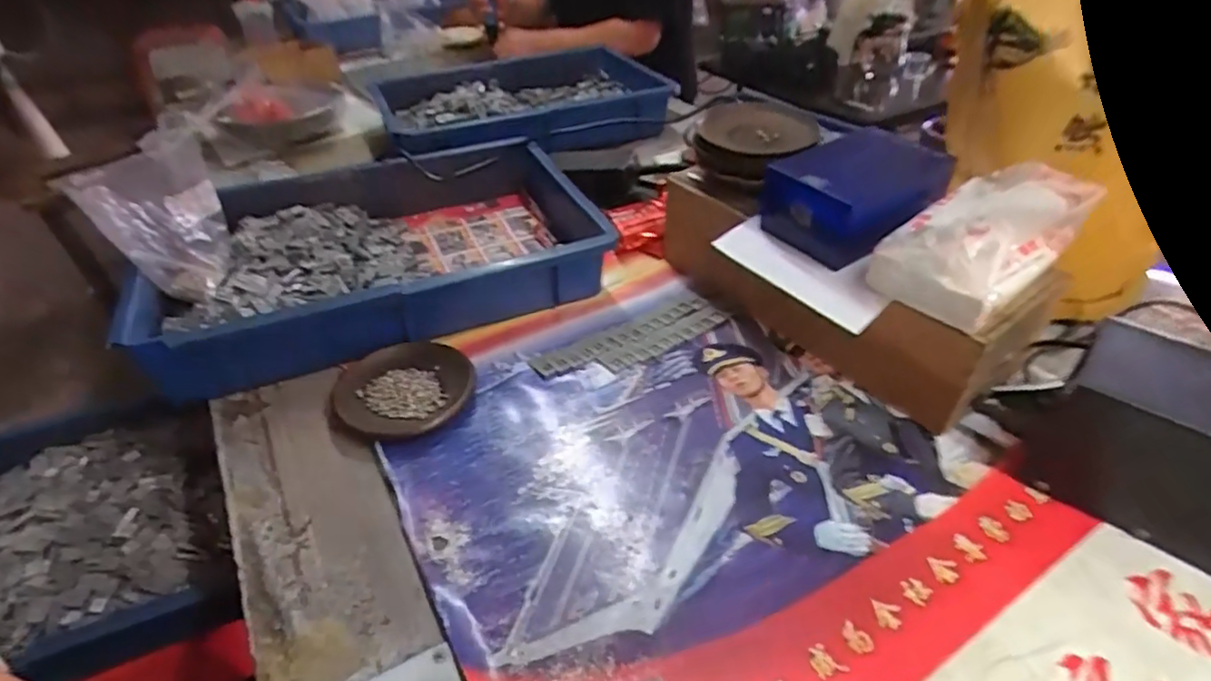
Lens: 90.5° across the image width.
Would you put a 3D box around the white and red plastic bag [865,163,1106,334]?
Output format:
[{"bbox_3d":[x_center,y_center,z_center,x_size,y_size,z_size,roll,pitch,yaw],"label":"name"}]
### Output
[{"bbox_3d":[0.277,-0.079,0.443,0.125,0.081,0.085,-27,46,-27],"label":"white and red plastic bag"}]

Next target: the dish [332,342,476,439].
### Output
[{"bbox_3d":[-0.170,0.044,0.513,0.112,0.019,0.100,-10,40,-11],"label":"dish"}]

